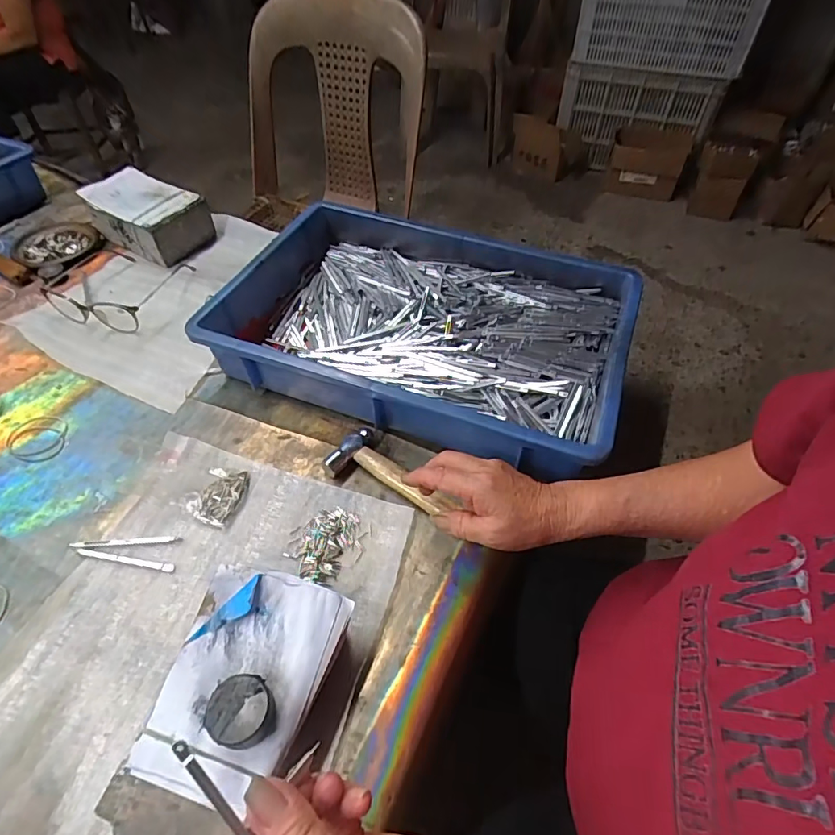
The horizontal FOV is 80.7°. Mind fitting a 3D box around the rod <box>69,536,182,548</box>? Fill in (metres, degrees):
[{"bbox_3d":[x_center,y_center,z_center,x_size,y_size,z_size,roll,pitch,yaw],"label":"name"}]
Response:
[{"bbox_3d":[-0.259,0.110,0.436,0.095,0.004,0.007,-3,51,-3],"label":"rod"}]

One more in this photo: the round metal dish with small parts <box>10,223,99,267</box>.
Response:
[{"bbox_3d":[-0.535,-0.250,0.718,0.109,0.016,0.115,0,51,0],"label":"round metal dish with small parts"}]

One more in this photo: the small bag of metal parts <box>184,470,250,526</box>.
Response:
[{"bbox_3d":[-0.187,0.070,0.463,0.040,0.021,0.058,16,53,12],"label":"small bag of metal parts"}]

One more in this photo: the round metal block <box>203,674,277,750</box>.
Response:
[{"bbox_3d":[-0.111,0.186,0.310,0.039,0.021,0.038,0,51,0],"label":"round metal block"}]

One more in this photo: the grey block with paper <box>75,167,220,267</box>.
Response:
[{"bbox_3d":[-0.391,-0.299,0.721,0.146,0.070,0.105,27,55,20],"label":"grey block with paper"}]

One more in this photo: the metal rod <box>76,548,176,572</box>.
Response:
[{"bbox_3d":[-0.253,0.123,0.426,0.089,0.004,0.007,8,51,6],"label":"metal rod"}]

